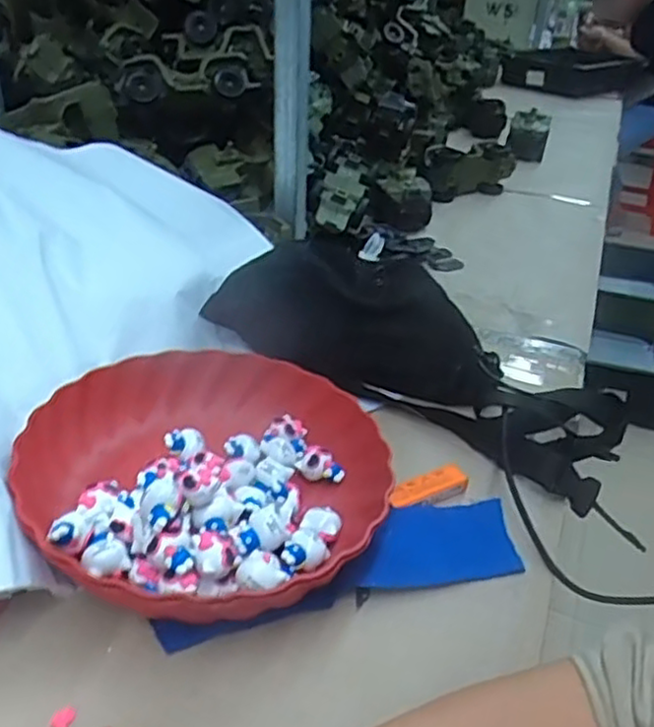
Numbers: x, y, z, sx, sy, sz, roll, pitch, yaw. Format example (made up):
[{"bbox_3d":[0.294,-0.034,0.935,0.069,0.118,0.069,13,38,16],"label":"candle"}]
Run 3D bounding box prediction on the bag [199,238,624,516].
[{"bbox_3d":[0.071,-0.007,0.617,0.370,0.110,0.135,28,37,11],"label":"bag"}]

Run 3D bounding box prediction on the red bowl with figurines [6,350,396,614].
[{"bbox_3d":[-0.085,0.071,0.483,0.228,0.061,0.244,2,31,-2],"label":"red bowl with figurines"}]

